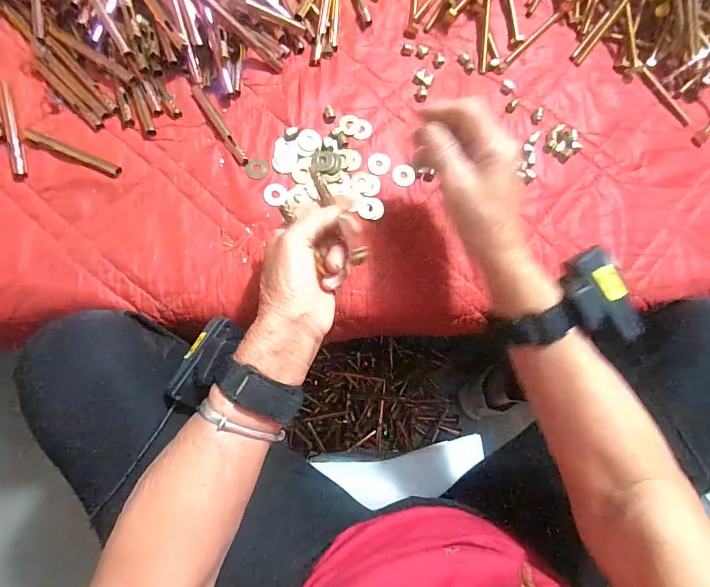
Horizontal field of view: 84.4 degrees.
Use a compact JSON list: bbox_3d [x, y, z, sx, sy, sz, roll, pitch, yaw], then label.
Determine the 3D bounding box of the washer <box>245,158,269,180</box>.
[{"bbox_3d":[-0.094,-0.120,0.377,0.020,0.004,0.020,1,82,-6],"label":"washer"}]

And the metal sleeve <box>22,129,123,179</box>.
[{"bbox_3d":[-0.256,-0.127,0.355,0.088,0.009,0.012,23,80,-3],"label":"metal sleeve"}]

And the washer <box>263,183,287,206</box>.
[{"bbox_3d":[-0.077,-0.095,0.378,0.021,0.004,0.022,3,82,-6],"label":"washer"}]

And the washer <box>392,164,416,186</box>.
[{"bbox_3d":[0.049,-0.119,0.394,0.022,0.004,0.023,6,82,-6],"label":"washer"}]

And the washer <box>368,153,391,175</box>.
[{"bbox_3d":[0.025,-0.133,0.400,0.023,0.004,0.024,5,82,-6],"label":"washer"}]

